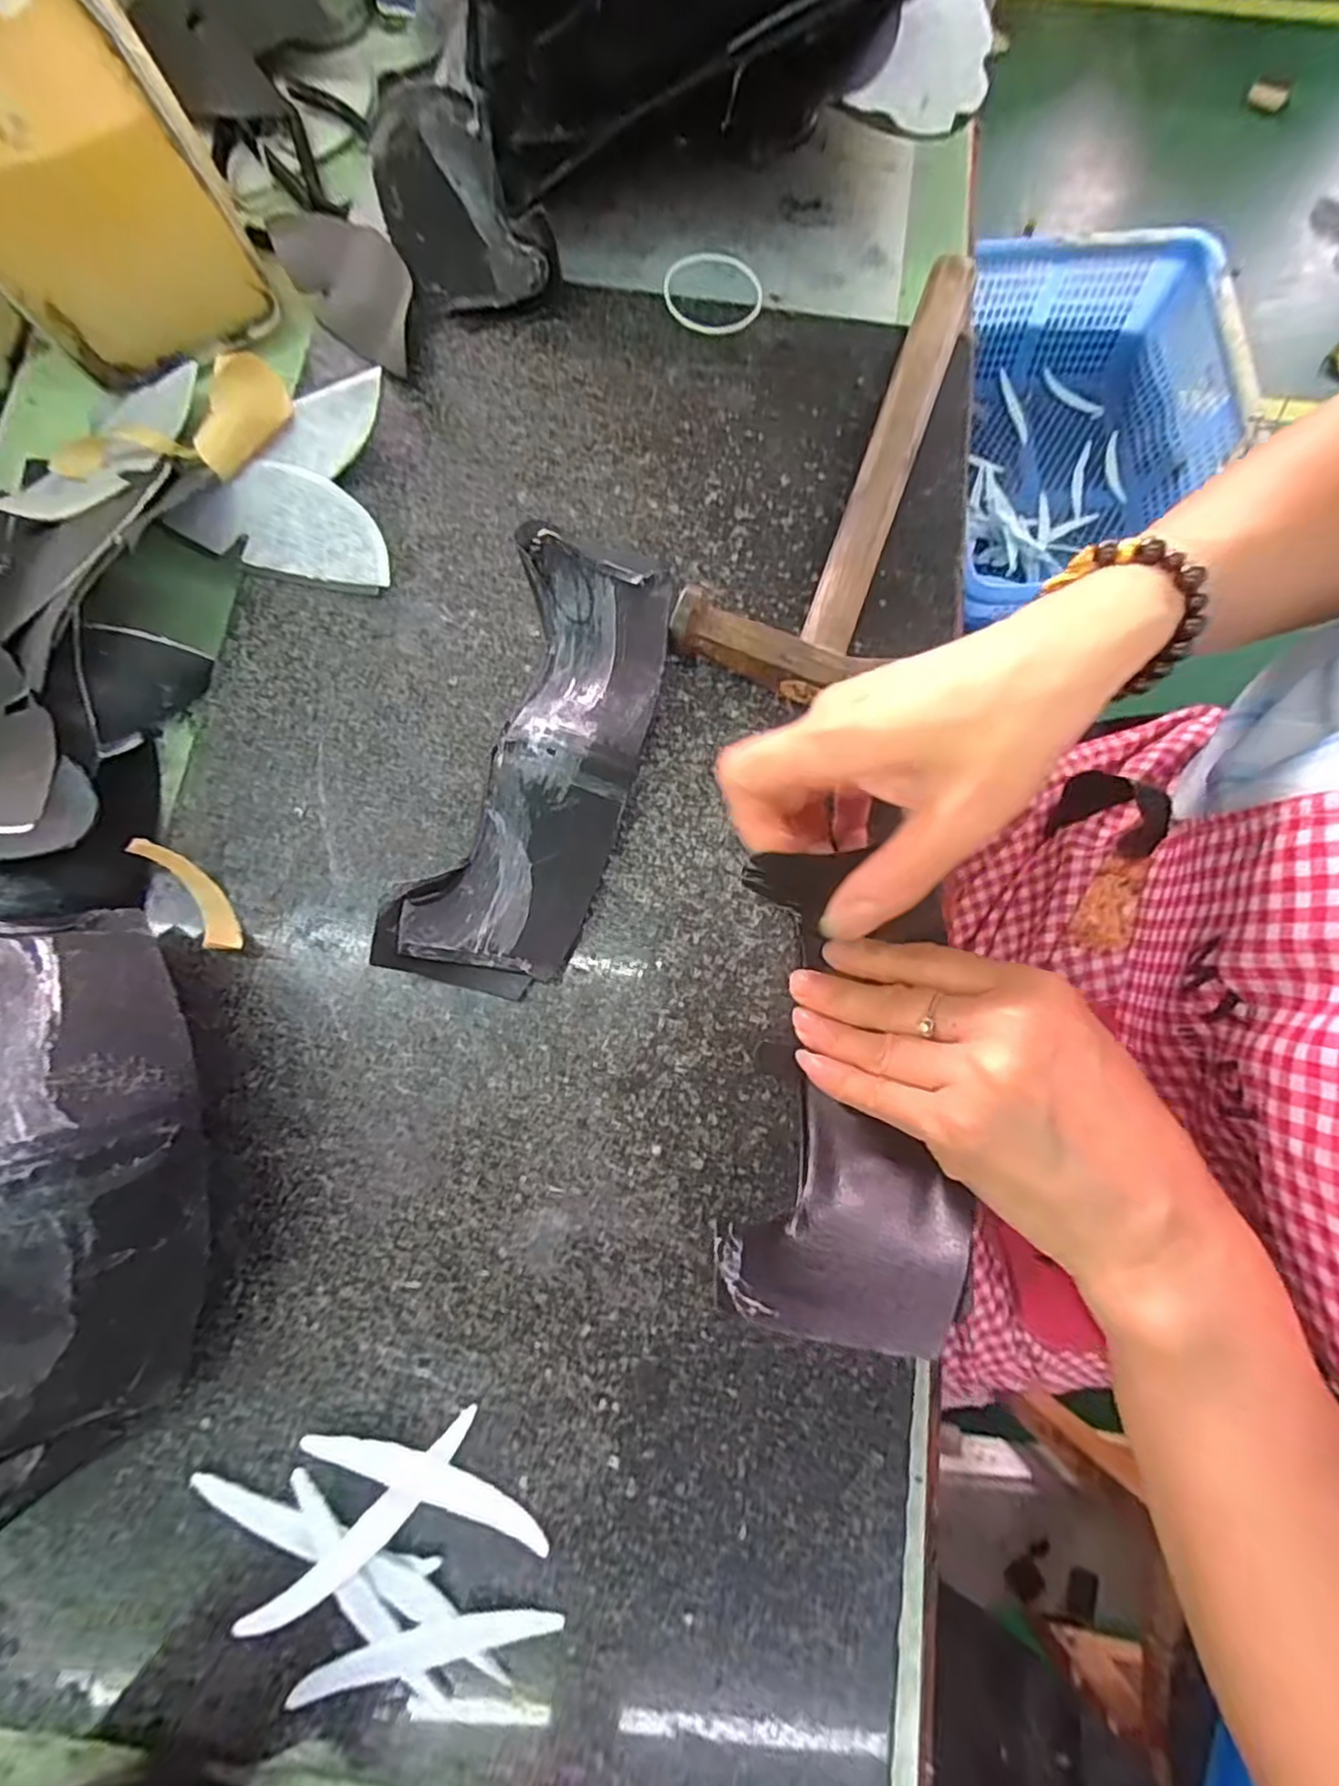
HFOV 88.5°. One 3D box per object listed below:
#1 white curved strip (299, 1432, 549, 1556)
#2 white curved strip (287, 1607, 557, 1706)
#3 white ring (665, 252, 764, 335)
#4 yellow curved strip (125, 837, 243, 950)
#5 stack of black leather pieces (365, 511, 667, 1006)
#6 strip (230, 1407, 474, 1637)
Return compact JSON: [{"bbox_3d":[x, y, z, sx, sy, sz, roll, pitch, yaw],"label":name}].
[{"bbox_3d":[-0.086,0.211,0.246,0.092,0.007,0.013,22,79,3],"label":"white curved strip"},{"bbox_3d":[-0.084,0.260,0.237,0.091,0.004,0.013,-12,79,-4],"label":"white curved strip"},{"bbox_3d":[0.023,-0.316,0.359,0.053,0.004,0.054,0,78,-1],"label":"white ring"},{"bbox_3d":[-0.191,0.002,0.277,0.010,0.028,0.053,-39,82,-8],"label":"yellow curved strip"},{"bbox_3d":[-0.052,-0.056,0.292,0.073,0.029,0.198,16,78,2],"label":"stack of black leather pieces"},{"bbox_3d":[-0.104,0.221,0.240,0.091,0.004,0.014,-37,67,-17],"label":"strip"}]

